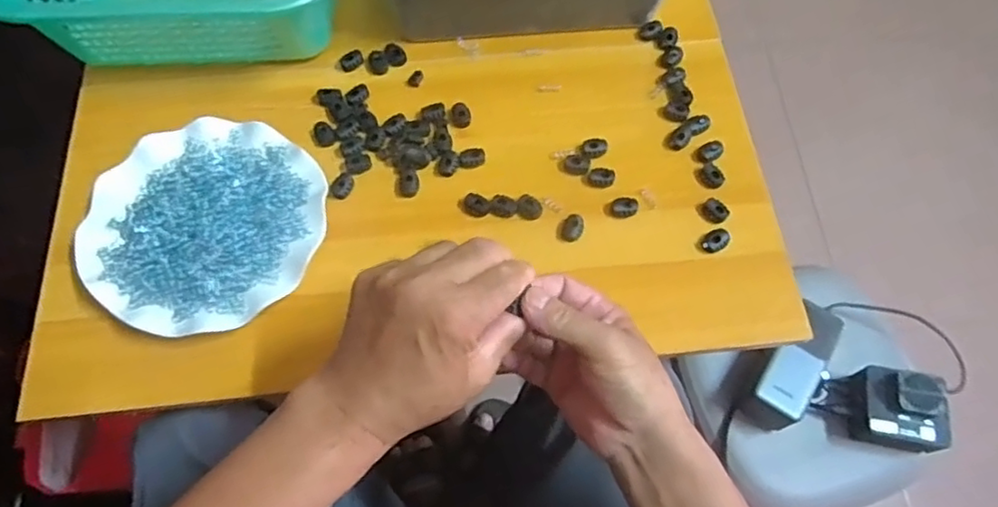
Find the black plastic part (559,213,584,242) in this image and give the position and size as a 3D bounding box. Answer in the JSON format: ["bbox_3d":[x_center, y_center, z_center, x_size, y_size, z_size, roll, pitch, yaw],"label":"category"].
[{"bbox_3d":[0.061,-0.022,0.514,0.019,0.009,0.023,21,68,8],"label":"black plastic part"}]

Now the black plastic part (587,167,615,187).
[{"bbox_3d":[0.088,-0.065,0.531,0.024,0.007,0.017,-4,67,-3],"label":"black plastic part"}]

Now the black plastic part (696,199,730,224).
[{"bbox_3d":[0.181,-0.037,0.521,0.018,0.008,0.024,-41,74,-17],"label":"black plastic part"}]

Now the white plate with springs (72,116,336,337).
[{"bbox_3d":[-0.233,-0.025,0.495,0.176,0.031,0.179,1,67,-1],"label":"white plate with springs"}]

